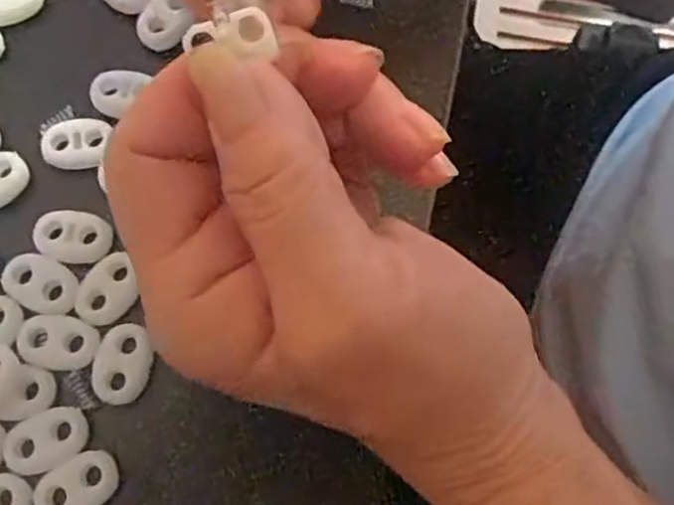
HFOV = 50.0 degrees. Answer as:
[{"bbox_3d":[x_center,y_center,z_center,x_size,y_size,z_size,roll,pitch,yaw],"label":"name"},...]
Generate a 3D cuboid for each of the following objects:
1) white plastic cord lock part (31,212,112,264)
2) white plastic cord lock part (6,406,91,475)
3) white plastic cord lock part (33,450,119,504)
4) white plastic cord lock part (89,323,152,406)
[{"bbox_3d":[-0.078,-0.005,0.212,0.023,0.004,0.015,6,72,0],"label":"white plastic cord lock part"},{"bbox_3d":[-0.079,0.051,0.195,0.022,0.004,0.015,-24,74,-9],"label":"white plastic cord lock part"},{"bbox_3d":[-0.070,0.062,0.191,0.022,0.004,0.014,-34,76,-11],"label":"white plastic cord lock part"},{"bbox_3d":[-0.061,0.031,0.202,0.016,0.004,0.022,13,72,3],"label":"white plastic cord lock part"}]

